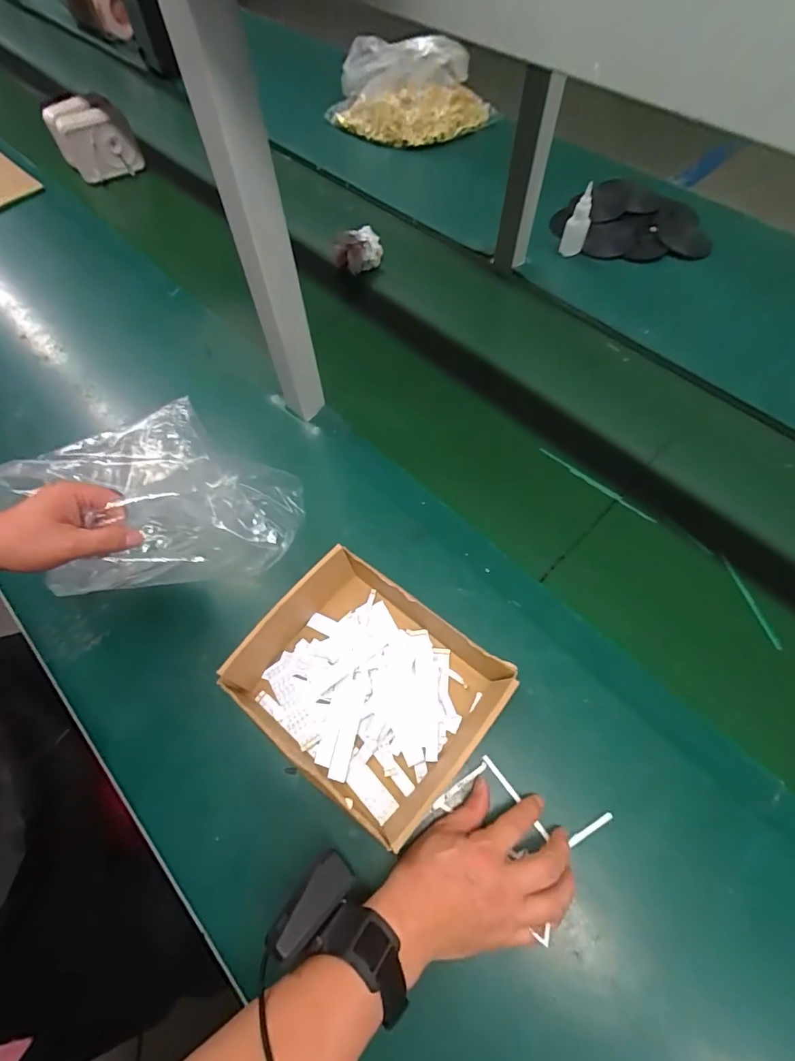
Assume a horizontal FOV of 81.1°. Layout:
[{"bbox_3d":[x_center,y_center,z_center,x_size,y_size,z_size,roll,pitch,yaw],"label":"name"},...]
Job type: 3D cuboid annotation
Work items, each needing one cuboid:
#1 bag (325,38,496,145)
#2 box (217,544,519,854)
[{"bbox_3d":[0.009,-0.927,0.951,0.324,0.162,0.147,20,64,11],"label":"bag"},{"bbox_3d":[-0.030,0.142,0.442,0.225,0.073,0.176,36,68,18],"label":"box"}]

